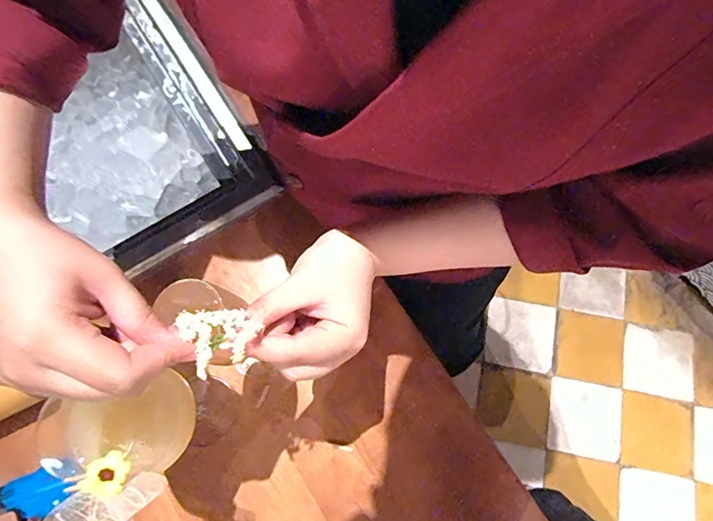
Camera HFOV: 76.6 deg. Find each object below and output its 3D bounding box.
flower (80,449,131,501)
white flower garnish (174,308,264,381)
[{"bbox_3d":[-0.146,0.125,0.264,0.023,0.004,0.025,17,39,-2],"label":"flower"},{"bbox_3d":[-0.079,0.041,0.261,0.040,0.013,0.039,-27,78,-8],"label":"white flower garnish"}]

